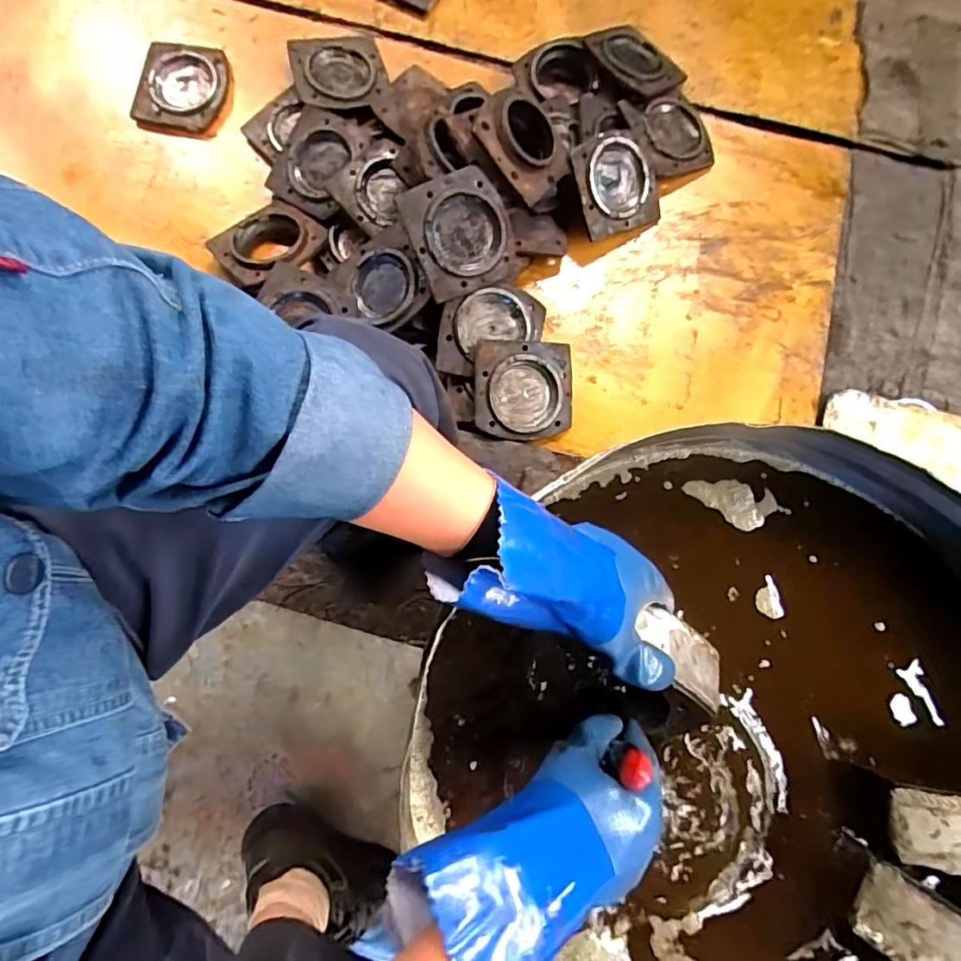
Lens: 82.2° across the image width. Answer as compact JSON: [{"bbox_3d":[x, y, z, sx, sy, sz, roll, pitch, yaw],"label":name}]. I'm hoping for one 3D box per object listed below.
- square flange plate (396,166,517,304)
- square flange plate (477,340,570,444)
[{"bbox_3d":[-0.026,-0.342,0.768,0.135,0.022,0.151,-22,104,-7],"label":"square flange plate"},{"bbox_3d":[0.064,-0.131,0.808,0.151,0.017,0.143,-3,94,-16],"label":"square flange plate"}]

